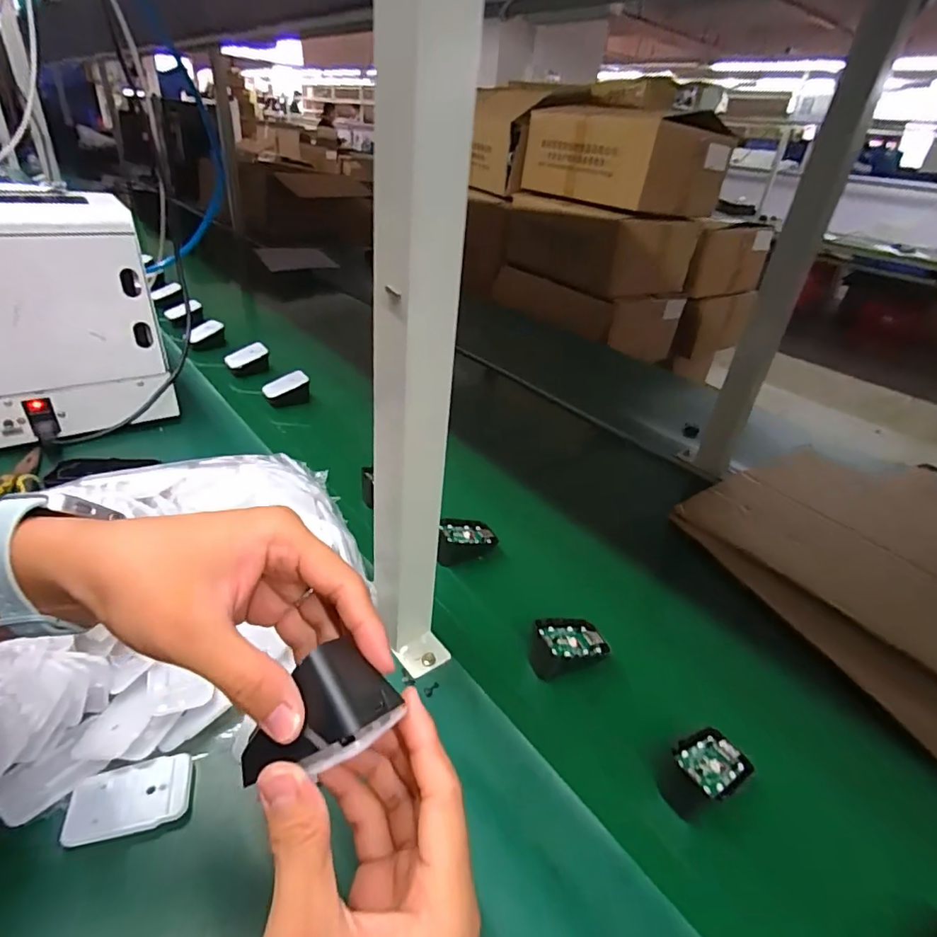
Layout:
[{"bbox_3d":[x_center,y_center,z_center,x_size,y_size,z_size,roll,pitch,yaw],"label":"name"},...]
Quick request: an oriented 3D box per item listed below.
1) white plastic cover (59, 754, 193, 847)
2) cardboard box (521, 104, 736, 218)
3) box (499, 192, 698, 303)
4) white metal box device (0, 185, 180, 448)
[{"bbox_3d":[-0.218,0.213,0.339,0.069,0.008,0.045,-7,36,-17],"label":"white plastic cover"},{"bbox_3d":[0.453,-0.907,1.573,0.339,0.253,0.551,-21,42,-35],"label":"cardboard box"},{"bbox_3d":[0.397,-0.717,1.675,0.303,0.215,0.532,-21,42,-35],"label":"box"},{"bbox_3d":[-0.518,-0.188,0.665,0.213,0.270,0.143,-14,38,-28],"label":"white metal box device"}]

